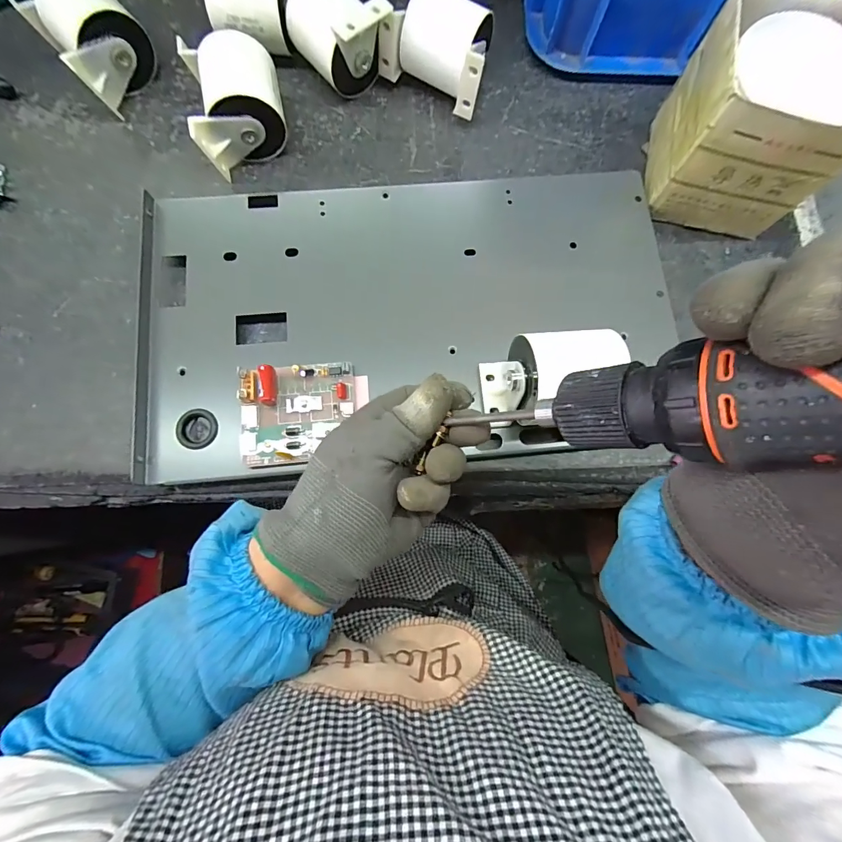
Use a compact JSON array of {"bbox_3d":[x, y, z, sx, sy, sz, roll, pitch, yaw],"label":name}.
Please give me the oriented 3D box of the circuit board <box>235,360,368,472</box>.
[{"bbox_3d":[-0.085,-0.007,0.296,0.090,0.025,0.070,-7,81,-2],"label":"circuit board"}]

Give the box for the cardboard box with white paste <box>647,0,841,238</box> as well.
[{"bbox_3d":[0.260,-0.235,0.325,0.112,0.109,0.116,11,81,1],"label":"cardboard box with white paste"}]

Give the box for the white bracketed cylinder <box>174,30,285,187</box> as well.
[{"bbox_3d":[-0.154,-0.266,0.346,0.071,0.052,0.087,-14,81,-3],"label":"white bracketed cylinder"}]

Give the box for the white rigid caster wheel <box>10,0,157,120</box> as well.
[{"bbox_3d":[-0.279,-0.328,0.349,0.070,0.059,0.091,-40,83,-8],"label":"white rigid caster wheel"}]

